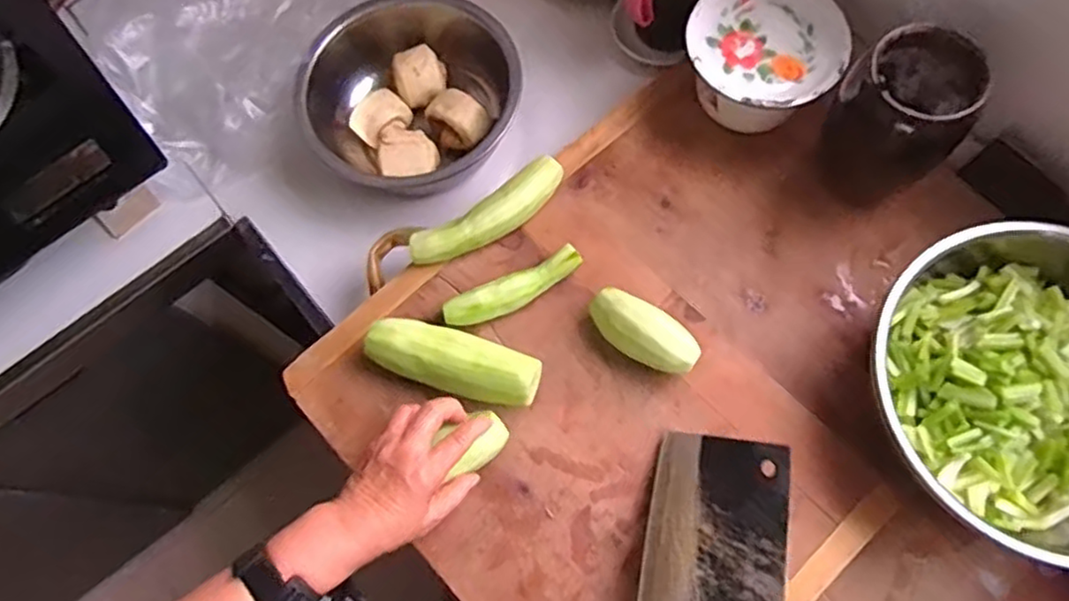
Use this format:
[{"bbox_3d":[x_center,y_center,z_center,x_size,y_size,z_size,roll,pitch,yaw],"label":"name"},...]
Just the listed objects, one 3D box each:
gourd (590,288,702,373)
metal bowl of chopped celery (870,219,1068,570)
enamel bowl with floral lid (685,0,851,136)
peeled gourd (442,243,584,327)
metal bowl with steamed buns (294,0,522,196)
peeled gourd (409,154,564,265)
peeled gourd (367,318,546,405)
[{"bbox_3d":[0.093,0.028,0.576,0.096,0.041,0.048,29,74,12],"label":"gourd"},{"bbox_3d":[0.388,0.080,0.540,0.255,0.108,0.227,33,75,13],"label":"metal bowl of chopped celery"},{"bbox_3d":[0.218,-0.232,0.669,0.140,0.086,0.143,-1,70,2],"label":"enamel bowl with floral lid"},{"bbox_3d":[-0.018,-0.007,0.599,0.126,0.031,0.026,-24,71,-6],"label":"peeled gourd"},{"bbox_3d":[-0.125,-0.209,0.725,0.209,0.096,0.219,-1,70,2],"label":"metal bowl with steamed buns"},{"bbox_3d":[-0.042,-0.076,0.622,0.152,0.041,0.037,-29,72,-8],"label":"peeled gourd"},{"bbox_3d":[-0.067,0.052,0.569,0.145,0.051,0.050,12,71,7],"label":"peeled gourd"}]

